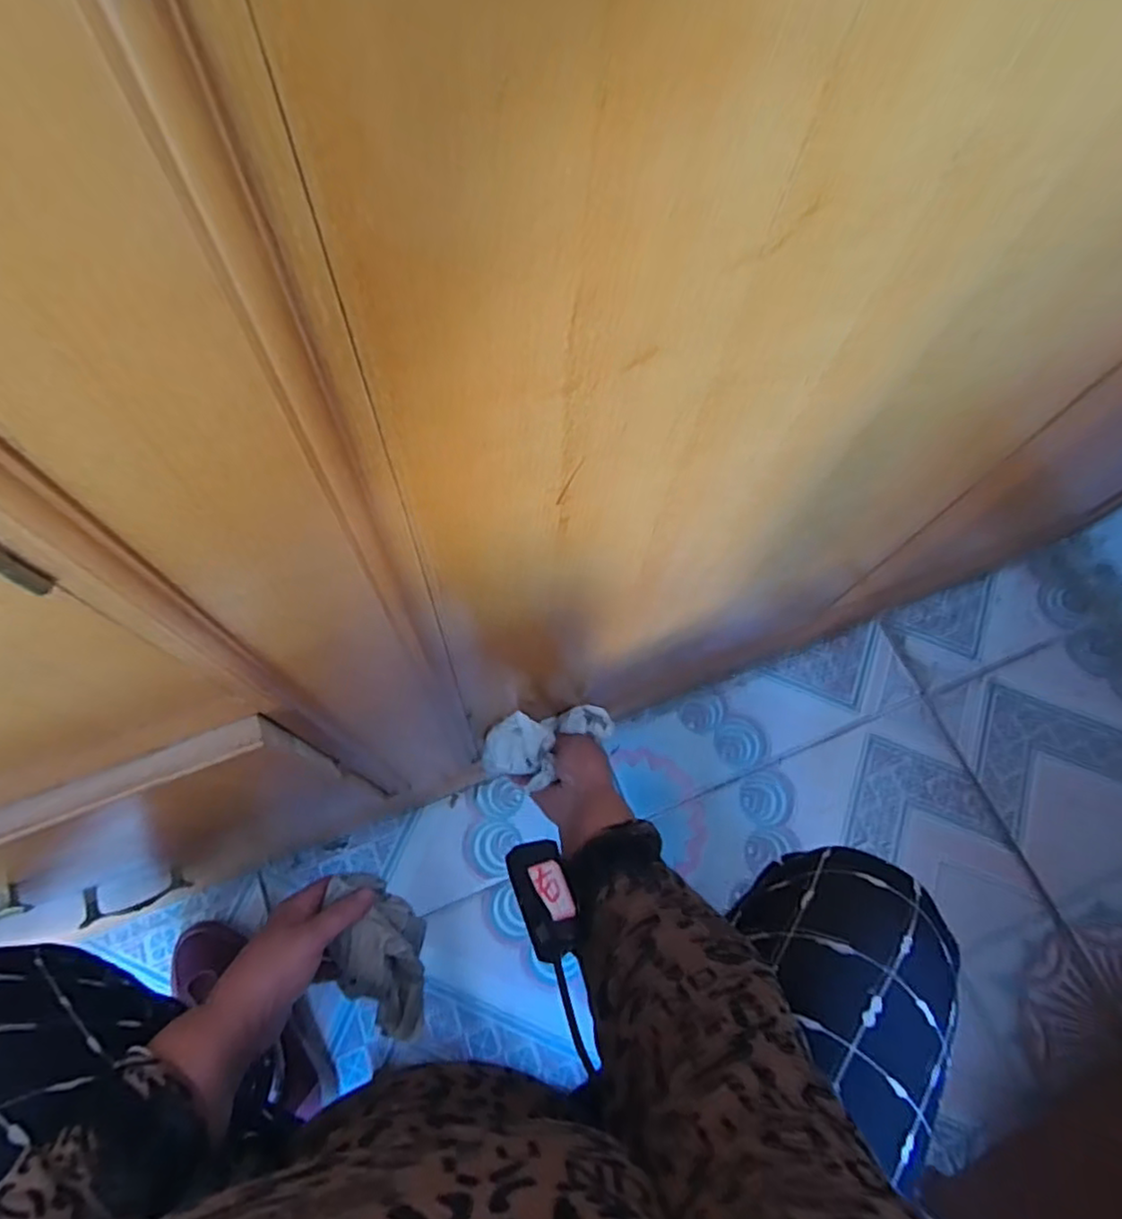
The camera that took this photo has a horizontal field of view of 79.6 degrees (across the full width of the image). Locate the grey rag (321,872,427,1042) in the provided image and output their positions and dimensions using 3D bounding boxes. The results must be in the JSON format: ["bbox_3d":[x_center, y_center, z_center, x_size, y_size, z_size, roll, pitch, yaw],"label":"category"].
[{"bbox_3d":[-0.122,0.237,0.463,0.049,0.067,0.108,-11,71,-6],"label":"grey rag"}]

